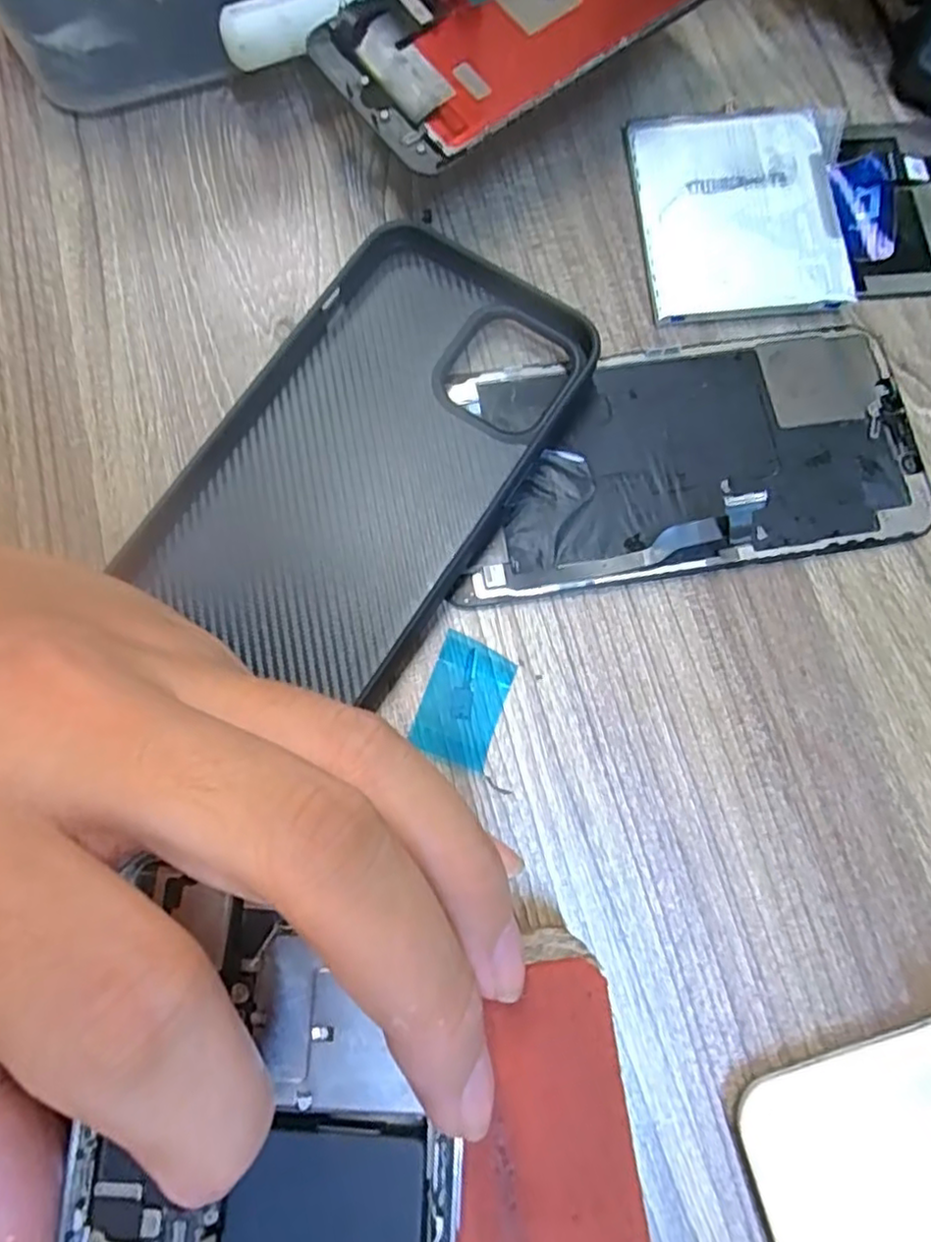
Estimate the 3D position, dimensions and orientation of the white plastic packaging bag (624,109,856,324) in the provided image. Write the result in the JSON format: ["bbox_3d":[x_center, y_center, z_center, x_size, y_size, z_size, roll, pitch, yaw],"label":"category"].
[{"bbox_3d":[0.093,-0.137,0.223,0.068,0.010,0.075,-3,77,-2],"label":"white plastic packaging bag"}]

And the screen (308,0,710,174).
[{"bbox_3d":[0.018,-0.187,0.202,0.121,0.006,0.061,-37,83,-7],"label":"screen"}]

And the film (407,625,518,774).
[{"bbox_3d":[0.000,0.023,0.189,0.022,0.004,0.035,21,77,3],"label":"film"}]

